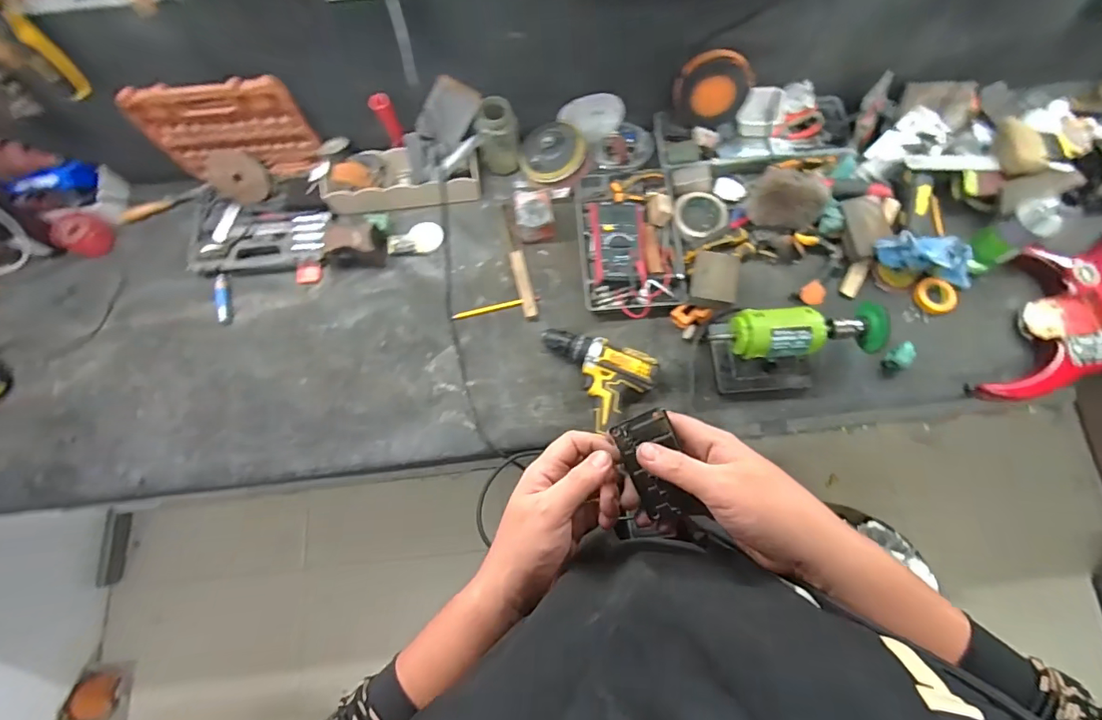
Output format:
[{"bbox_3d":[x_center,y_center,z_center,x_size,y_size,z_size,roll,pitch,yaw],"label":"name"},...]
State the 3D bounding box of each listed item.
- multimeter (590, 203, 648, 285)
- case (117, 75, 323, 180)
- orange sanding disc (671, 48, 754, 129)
[{"bbox_3d":[0.117,-0.207,0.829,0.094,0.042,0.173,0,74,1],"label":"multimeter"},{"bbox_3d":[-0.547,-0.384,0.828,0.258,0.194,0.047,-1,74,1],"label":"case"},{"bbox_3d":[0.279,-0.465,0.823,0.126,0.120,0.021,1,53,-5],"label":"orange sanding disc"}]

